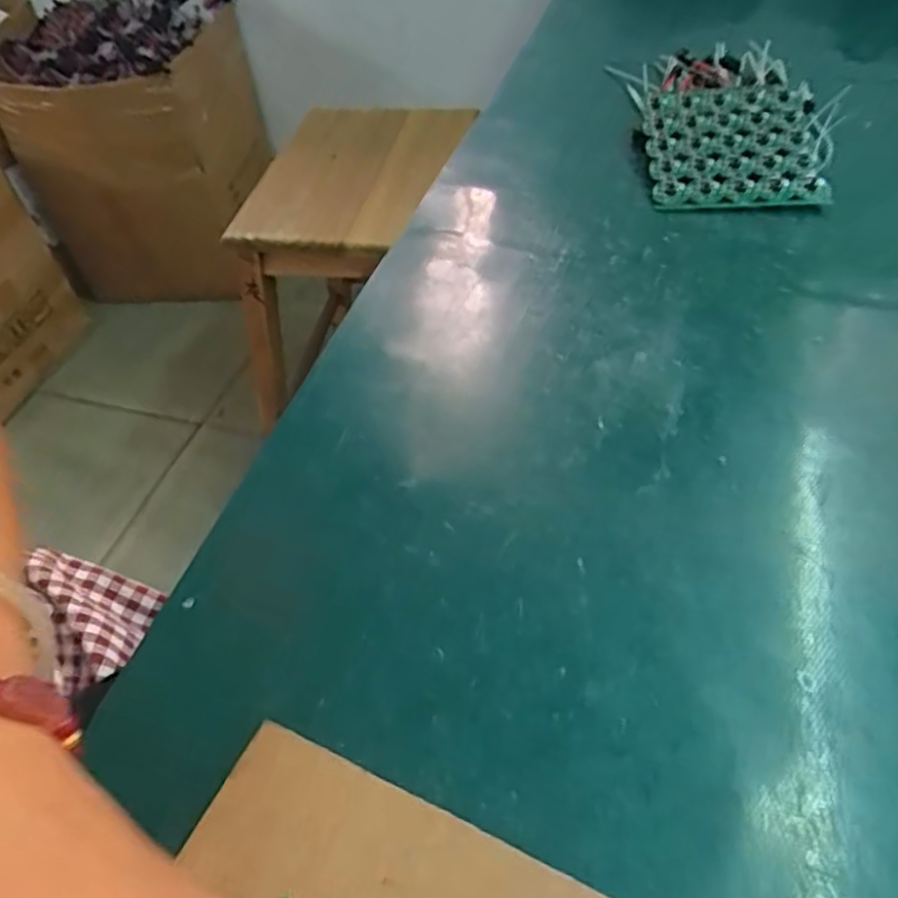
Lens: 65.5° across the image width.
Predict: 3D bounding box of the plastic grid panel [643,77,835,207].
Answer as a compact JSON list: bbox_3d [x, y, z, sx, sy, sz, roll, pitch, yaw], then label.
[{"bbox_3d":[0.189,-0.205,0.464,0.109,0.032,0.116,2,50,5],"label":"plastic grid panel"}]

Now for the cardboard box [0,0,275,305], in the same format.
[{"bbox_3d":[-0.603,-0.633,1.500,0.429,0.487,0.417,8,51,13],"label":"cardboard box"}]

